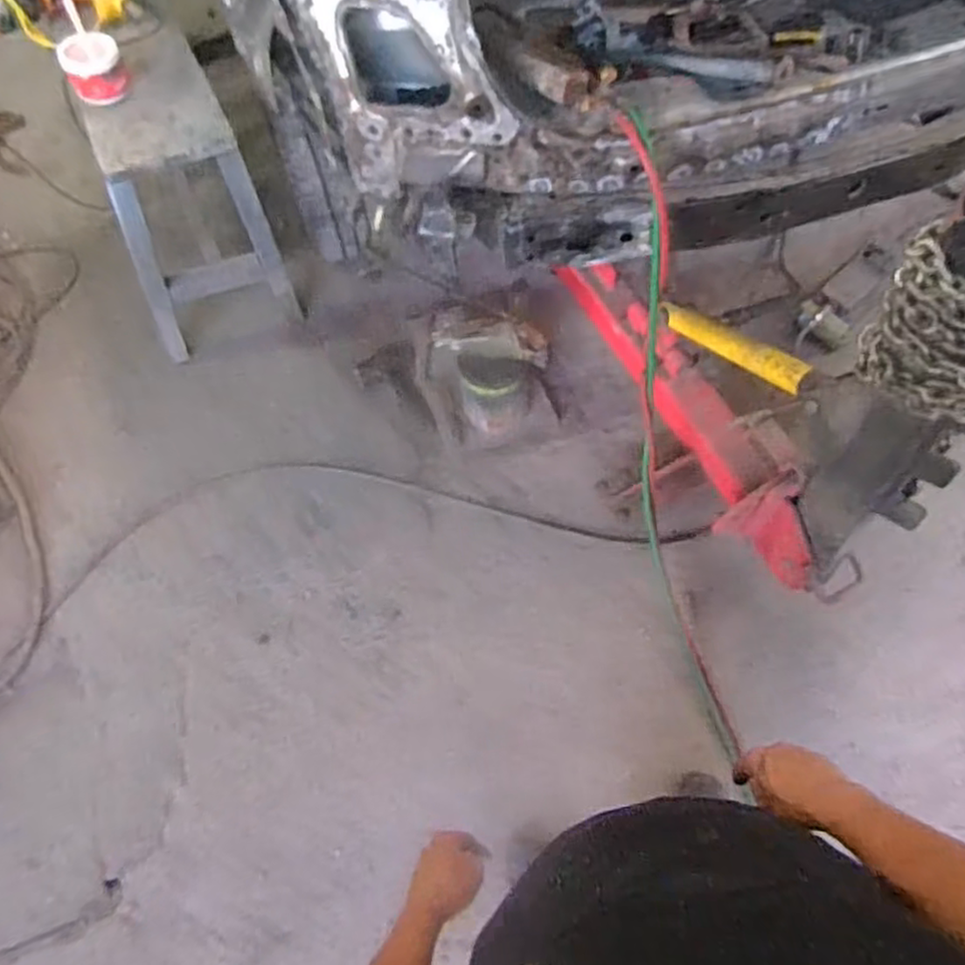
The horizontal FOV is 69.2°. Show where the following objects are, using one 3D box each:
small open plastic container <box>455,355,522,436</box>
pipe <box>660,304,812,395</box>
[{"bbox_3d":[0.029,-0.211,1.628,0.143,0.158,0.147,-1,68,2],"label":"small open plastic container"},{"bbox_3d":[0.478,-0.272,1.354,0.054,0.059,0.404,-27,37,-8],"label":"pipe"}]

